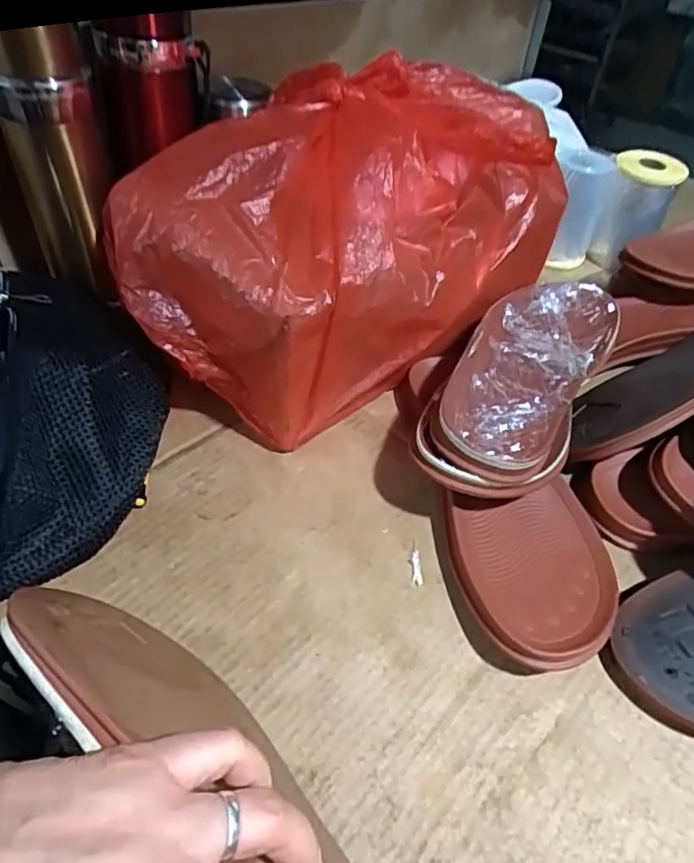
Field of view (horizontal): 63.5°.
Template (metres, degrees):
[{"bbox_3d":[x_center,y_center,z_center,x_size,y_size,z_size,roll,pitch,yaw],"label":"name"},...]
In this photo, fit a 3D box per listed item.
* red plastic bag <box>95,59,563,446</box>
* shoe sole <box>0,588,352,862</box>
[{"bbox_3d":[-0.016,-0.143,0.433,0.304,0.187,0.220,-34,57,-32],"label":"red plastic bag"},{"bbox_3d":[-0.038,0.150,0.220,0.246,0.096,0.018,43,95,22],"label":"shoe sole"}]

